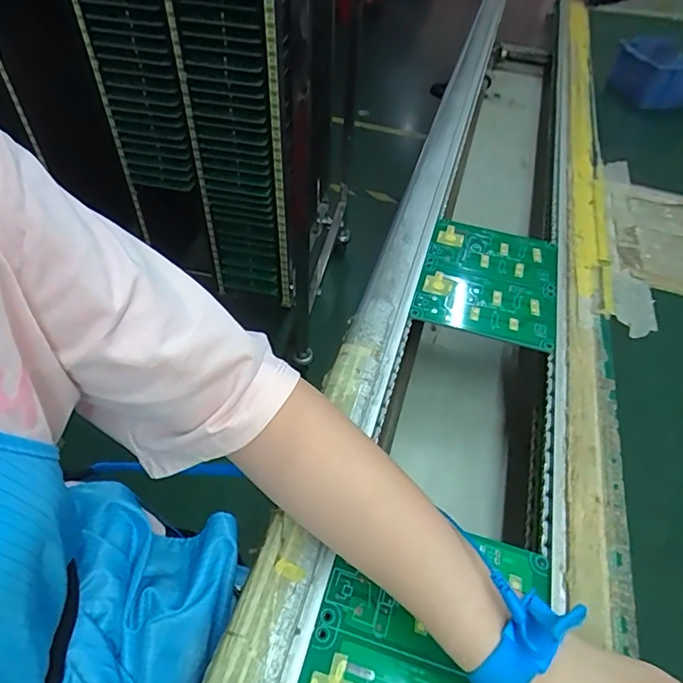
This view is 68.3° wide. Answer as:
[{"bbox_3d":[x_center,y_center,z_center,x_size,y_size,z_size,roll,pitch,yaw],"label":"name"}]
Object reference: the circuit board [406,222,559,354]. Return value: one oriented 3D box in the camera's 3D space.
[{"bbox_3d":[0.155,-0.066,0.535,0.136,0.009,0.169,14,50,11],"label":"circuit board"}]

